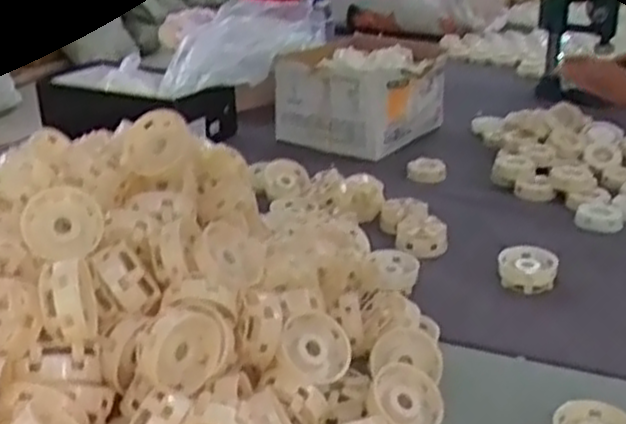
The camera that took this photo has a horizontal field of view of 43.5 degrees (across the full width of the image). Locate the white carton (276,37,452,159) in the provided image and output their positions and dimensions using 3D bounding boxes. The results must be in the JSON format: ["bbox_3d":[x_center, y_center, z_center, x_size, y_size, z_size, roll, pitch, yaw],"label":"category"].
[{"bbox_3d":[0.077,-0.208,1.397,0.255,0.148,0.214,15,28,31],"label":"white carton"}]

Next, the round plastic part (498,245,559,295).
[{"bbox_3d":[0.259,0.069,0.949,0.069,0.039,0.060,5,24,13],"label":"round plastic part"}]

